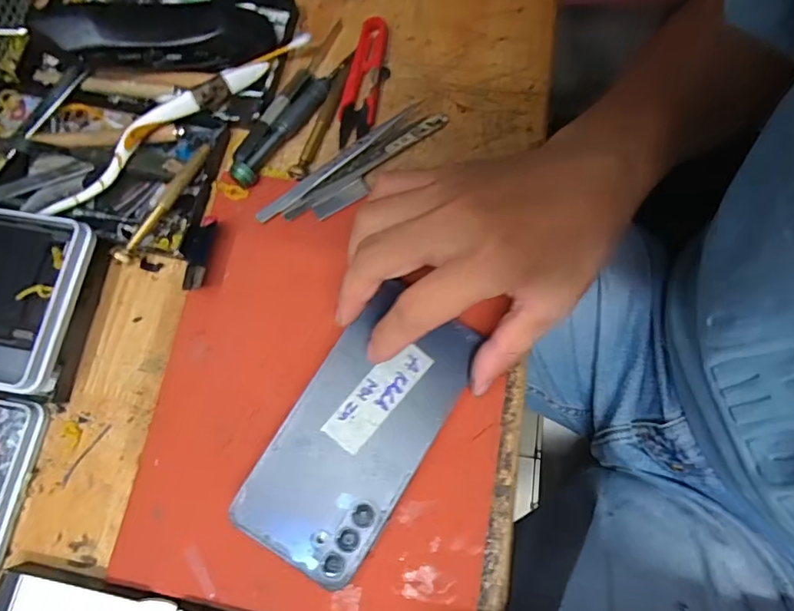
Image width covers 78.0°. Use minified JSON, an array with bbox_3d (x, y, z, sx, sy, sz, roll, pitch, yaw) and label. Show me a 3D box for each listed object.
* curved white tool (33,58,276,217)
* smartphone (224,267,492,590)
[{"bbox_3d":[-0.153,-0.113,0.319,0.160,0.020,0.016,-40,79,-9],"label":"curved white tool"},{"bbox_3d":[-0.019,0.069,0.269,0.075,0.007,0.154,33,82,-1],"label":"smartphone"}]

